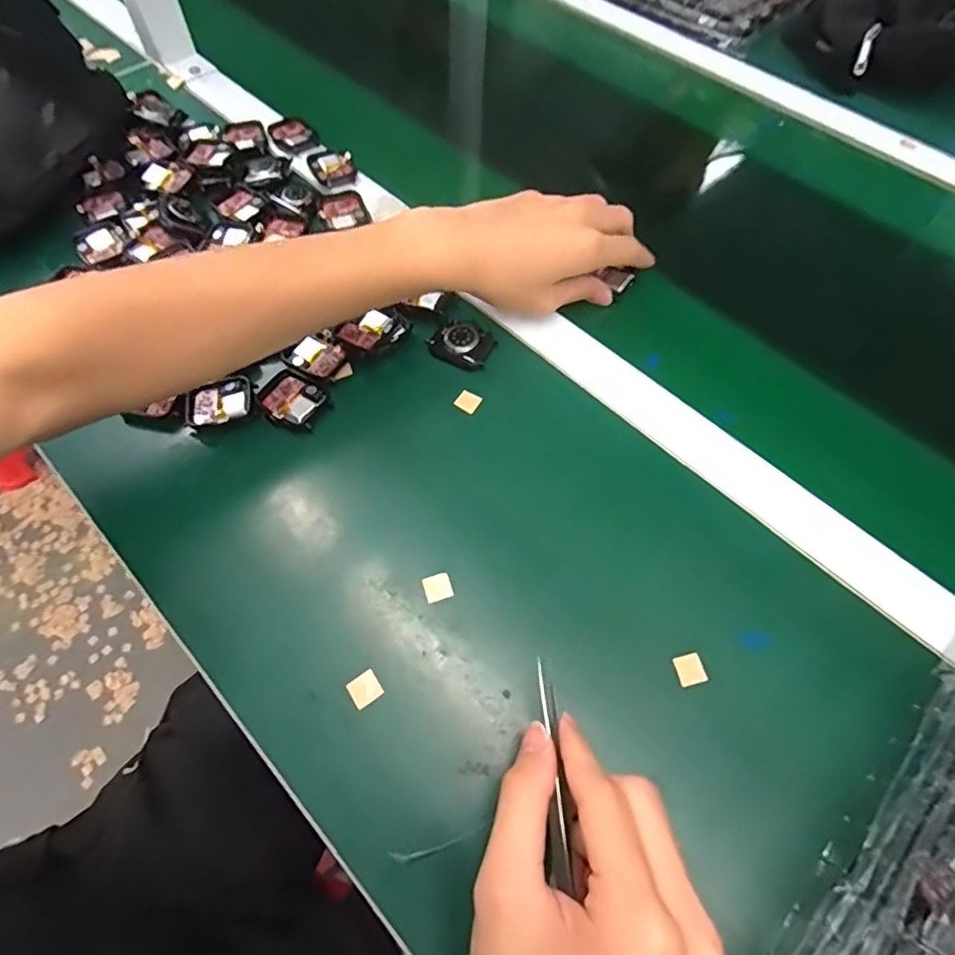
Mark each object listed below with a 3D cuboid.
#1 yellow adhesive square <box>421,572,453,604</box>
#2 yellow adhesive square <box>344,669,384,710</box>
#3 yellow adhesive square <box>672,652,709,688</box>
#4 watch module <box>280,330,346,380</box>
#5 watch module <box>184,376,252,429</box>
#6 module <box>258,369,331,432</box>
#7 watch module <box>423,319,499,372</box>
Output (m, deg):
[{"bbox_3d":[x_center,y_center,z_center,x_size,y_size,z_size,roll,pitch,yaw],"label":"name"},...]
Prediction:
[{"bbox_3d":[-0.023,0.065,0.329,0.016,0.004,0.015,-18,63,-11],"label":"yellow adhesive square"},{"bbox_3d":[-0.061,0.115,0.302,0.016,0.004,0.016,-32,66,-18],"label":"yellow adhesive square"},{"bbox_3d":[0.118,0.107,0.309,0.017,0.004,0.016,-15,62,-10],"label":"yellow adhesive square"},{"bbox_3d":[-0.115,-0.086,0.399,0.033,0.009,0.036,41,67,19],"label":"watch module"},{"bbox_3d":[-0.176,-0.050,0.381,0.044,0.010,0.029,-20,63,-12],"label":"watch module"},{"bbox_3d":[-0.127,-0.053,0.383,0.043,0.008,0.036,28,64,13],"label":"module"},{"bbox_3d":[-0.013,-0.099,0.409,0.045,0.011,0.031,21,62,10],"label":"watch module"}]

